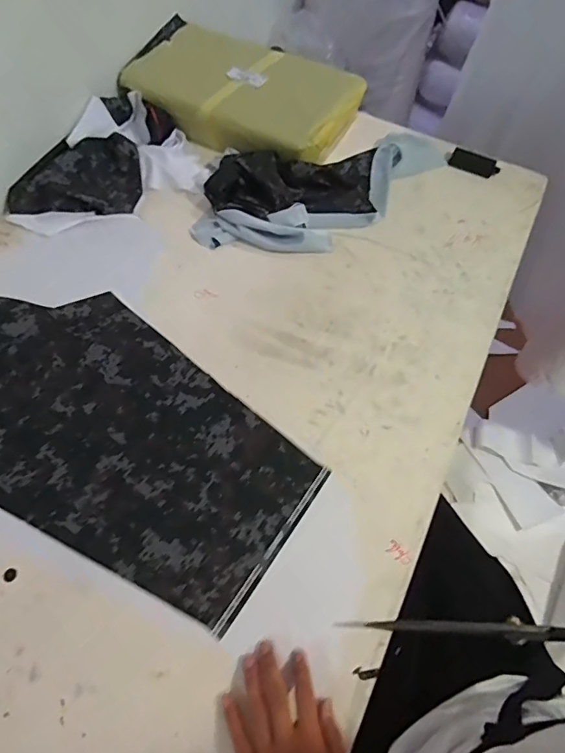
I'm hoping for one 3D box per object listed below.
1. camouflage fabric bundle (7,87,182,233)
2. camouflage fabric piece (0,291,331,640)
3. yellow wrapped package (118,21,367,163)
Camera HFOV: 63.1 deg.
[{"bbox_3d":[-0.328,-0.378,0.803,0.197,0.050,0.326,14,60,4],"label":"camouflage fabric bundle"},{"bbox_3d":[-0.249,0.046,0.592,0.588,0.012,0.298,22,60,9],"label":"camouflage fabric piece"},{"bbox_3d":[-0.082,-0.540,0.864,0.417,0.088,0.220,26,62,11],"label":"yellow wrapped package"}]

